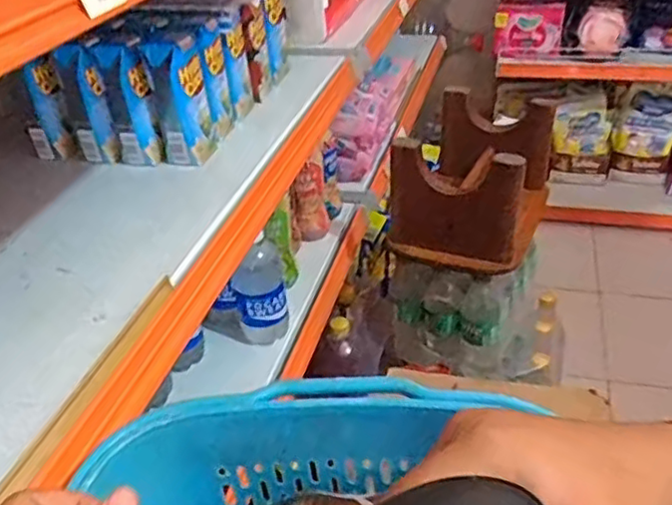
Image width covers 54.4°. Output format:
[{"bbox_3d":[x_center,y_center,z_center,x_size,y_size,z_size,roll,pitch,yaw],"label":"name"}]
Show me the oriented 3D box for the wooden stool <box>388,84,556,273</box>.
[{"bbox_3d":[0.207,-0.115,0.966,0.180,0.168,0.266,17,39,22],"label":"wooden stool"}]

